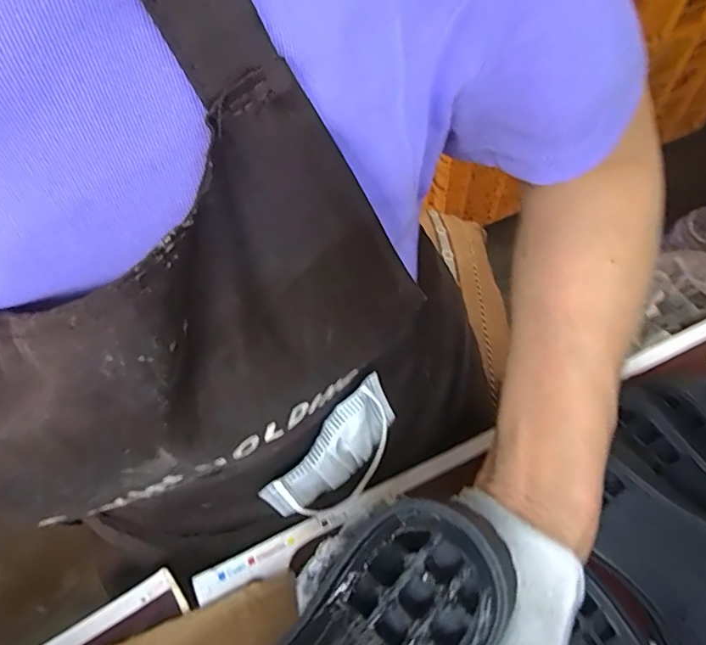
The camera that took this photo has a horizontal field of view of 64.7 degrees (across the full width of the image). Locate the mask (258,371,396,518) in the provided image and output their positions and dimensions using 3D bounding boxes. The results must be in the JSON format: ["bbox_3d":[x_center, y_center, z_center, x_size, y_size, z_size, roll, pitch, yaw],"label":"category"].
[{"bbox_3d":[-0.008,0.078,0.325,0.020,0.059,0.089,31,73,38],"label":"mask"}]

